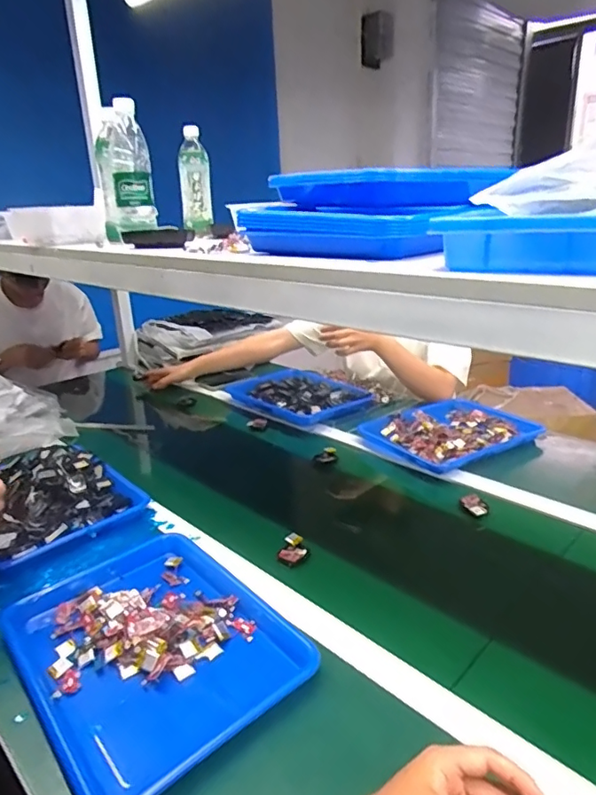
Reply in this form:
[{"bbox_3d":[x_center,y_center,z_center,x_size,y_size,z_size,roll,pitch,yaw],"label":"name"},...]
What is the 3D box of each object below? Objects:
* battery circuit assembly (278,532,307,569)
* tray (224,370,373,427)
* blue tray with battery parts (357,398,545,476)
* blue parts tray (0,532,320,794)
[{"bbox_3d":[-0.005,0.221,0.777,0.036,0.024,0.046,4,24,23],"label":"battery circuit assembly"},{"bbox_3d":[-0.020,-0.017,1.302,0.199,0.044,0.351,-16,25,-33],"label":"tray"},{"bbox_3d":[0.322,0.065,1.131,0.326,0.035,0.252,-12,23,-24],"label":"blue tray with battery parts"},{"bbox_3d":[-0.164,0.279,0.620,0.263,0.034,0.338,-19,26,-37],"label":"blue parts tray"}]

